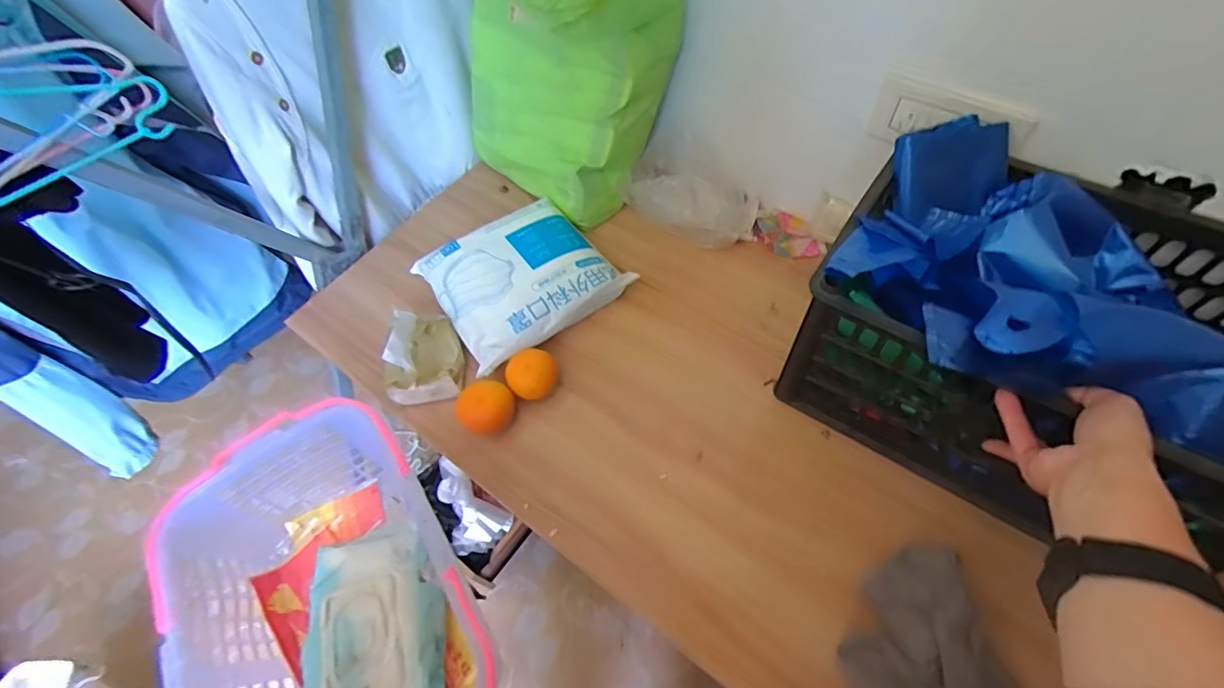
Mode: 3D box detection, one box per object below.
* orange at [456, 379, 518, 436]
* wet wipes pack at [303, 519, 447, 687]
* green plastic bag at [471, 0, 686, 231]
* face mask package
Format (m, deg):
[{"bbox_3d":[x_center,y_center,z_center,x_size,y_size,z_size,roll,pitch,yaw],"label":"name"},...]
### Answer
[{"bbox_3d":[-0.164,0.081,0.693,0.069,0.051,0.063,-2,58,3],"label":"orange"},{"bbox_3d":[-0.211,0.259,0.474,0.114,0.036,0.193,-11,58,-2],"label":"wet wipes pack"},{"bbox_3d":[-0.098,-0.396,0.712,0.296,0.499,0.221,35,65,11],"label":"green plastic bag"},{"bbox_3d":[-0.136,-0.101,0.798,0.249,0.057,0.226,-34,62,-16],"label":"face mask package"}]

